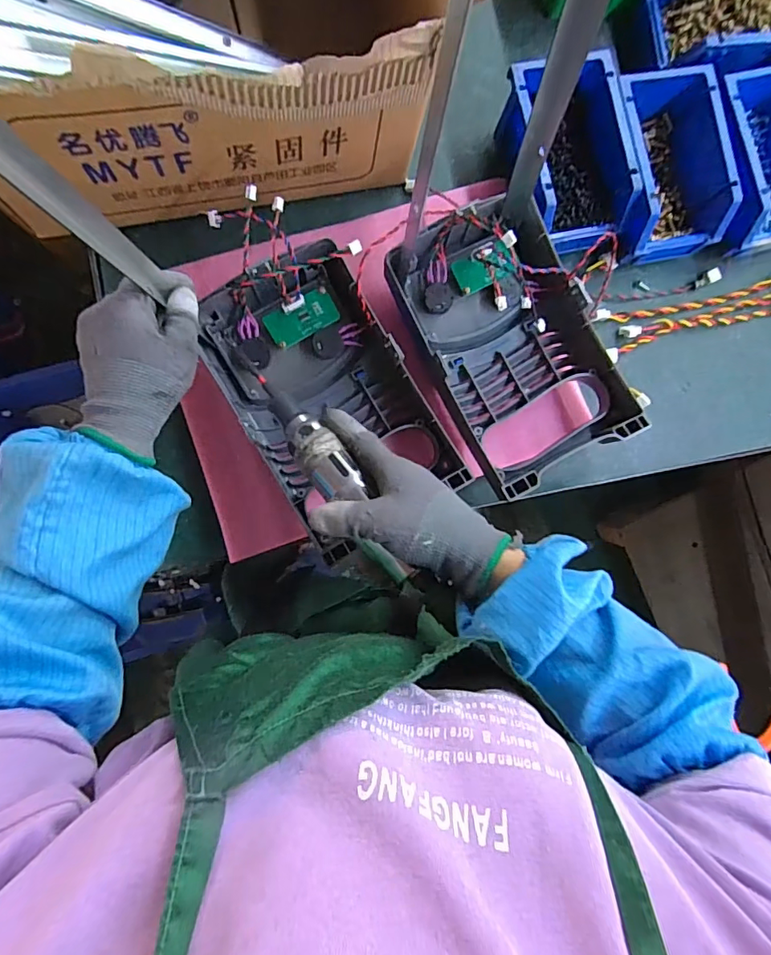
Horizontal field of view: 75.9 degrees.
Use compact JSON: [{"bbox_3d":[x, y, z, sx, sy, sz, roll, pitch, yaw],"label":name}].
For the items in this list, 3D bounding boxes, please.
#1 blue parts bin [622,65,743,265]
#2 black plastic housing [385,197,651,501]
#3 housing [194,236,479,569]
[{"bbox_3d":[0.280,-0.316,0.501,0.099,0.066,0.168,-13,89,-6],"label":"blue parts bin"},{"bbox_3d":[0.123,-0.128,0.487,0.166,0.071,0.252,-27,90,-6],"label":"black plastic housing"},{"bbox_3d":[-0.049,-0.070,0.456,0.158,0.073,0.253,-30,91,-6],"label":"housing"}]

